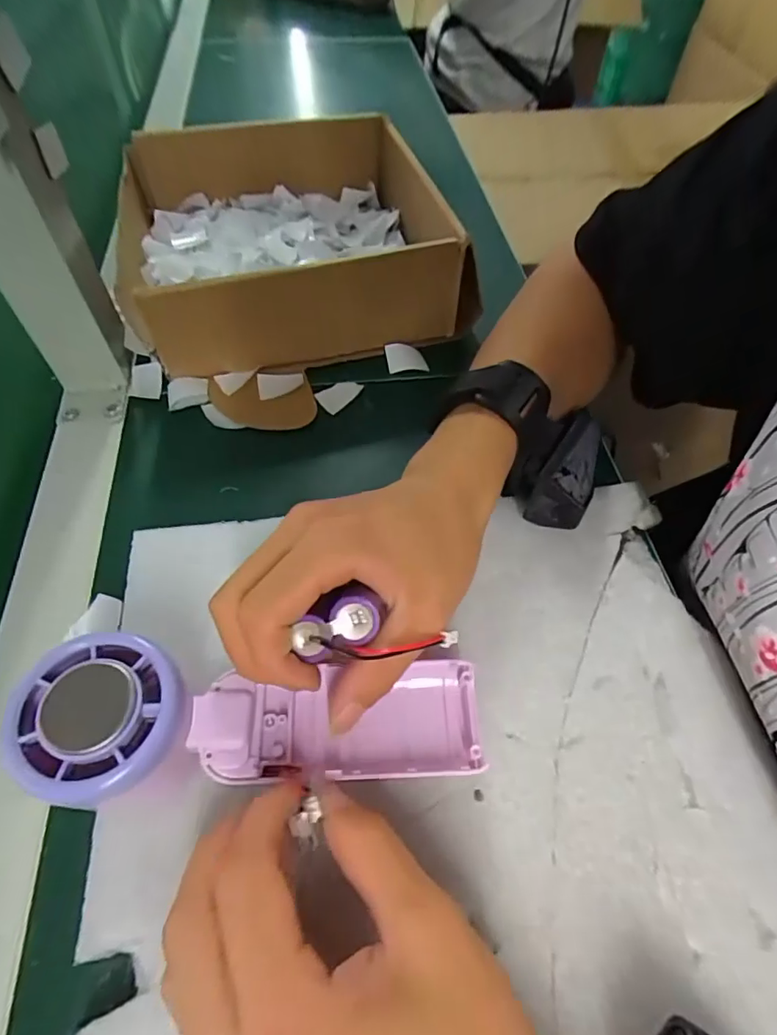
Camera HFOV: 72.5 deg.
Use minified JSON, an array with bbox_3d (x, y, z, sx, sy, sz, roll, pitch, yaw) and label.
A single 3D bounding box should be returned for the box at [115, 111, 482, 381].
[{"bbox_3d":[-0.073,-0.209,0.396,0.221,0.076,0.241,-13,57,-10],"label":"box"}]

